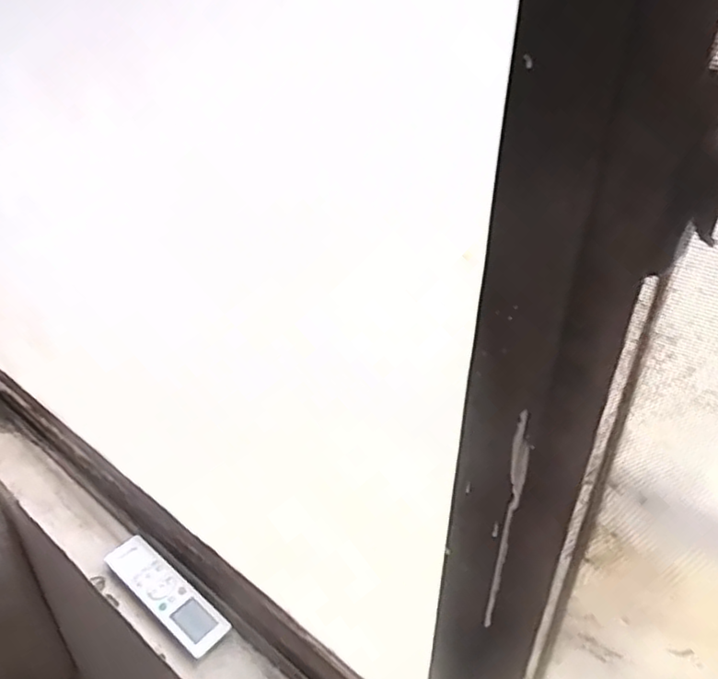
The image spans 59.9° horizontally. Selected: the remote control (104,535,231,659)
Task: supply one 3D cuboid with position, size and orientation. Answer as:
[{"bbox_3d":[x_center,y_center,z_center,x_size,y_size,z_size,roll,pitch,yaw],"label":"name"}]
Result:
[{"bbox_3d":[-0.225,0.292,0.722,0.183,0.015,0.047,25,41,34],"label":"remote control"}]

